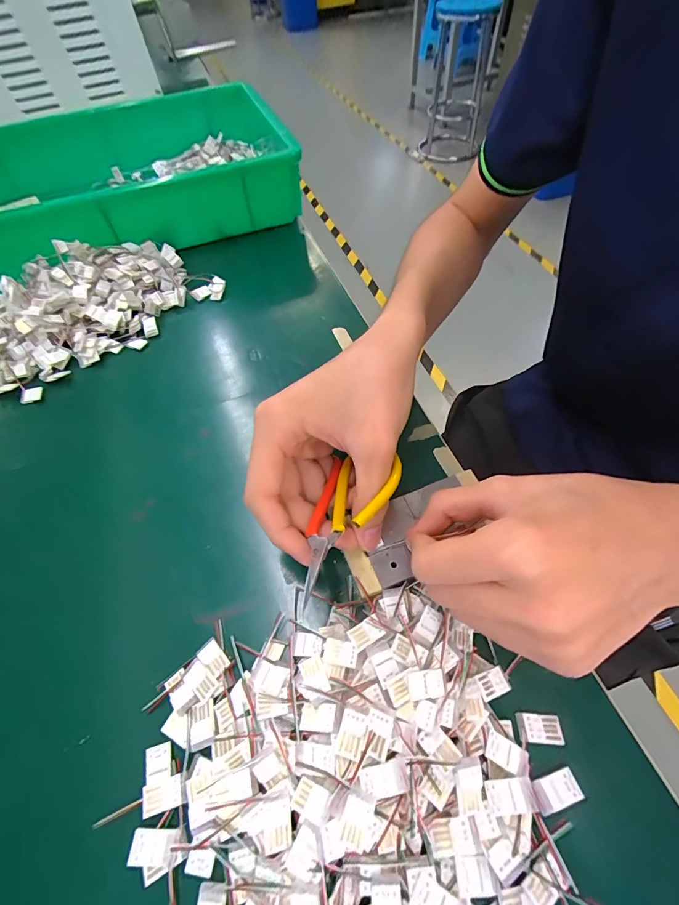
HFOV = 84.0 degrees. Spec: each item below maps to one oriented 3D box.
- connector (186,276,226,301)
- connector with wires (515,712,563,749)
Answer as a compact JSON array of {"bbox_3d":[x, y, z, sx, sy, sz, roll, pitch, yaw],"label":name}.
[{"bbox_3d":[-0.139,-0.174,0.396,0.035,0.011,0.038,-13,57,-5],"label":"connector"},{"bbox_3d":[0.096,0.133,0.181,0.020,0.004,0.012,-1,57,3],"label":"connector with wires"}]

